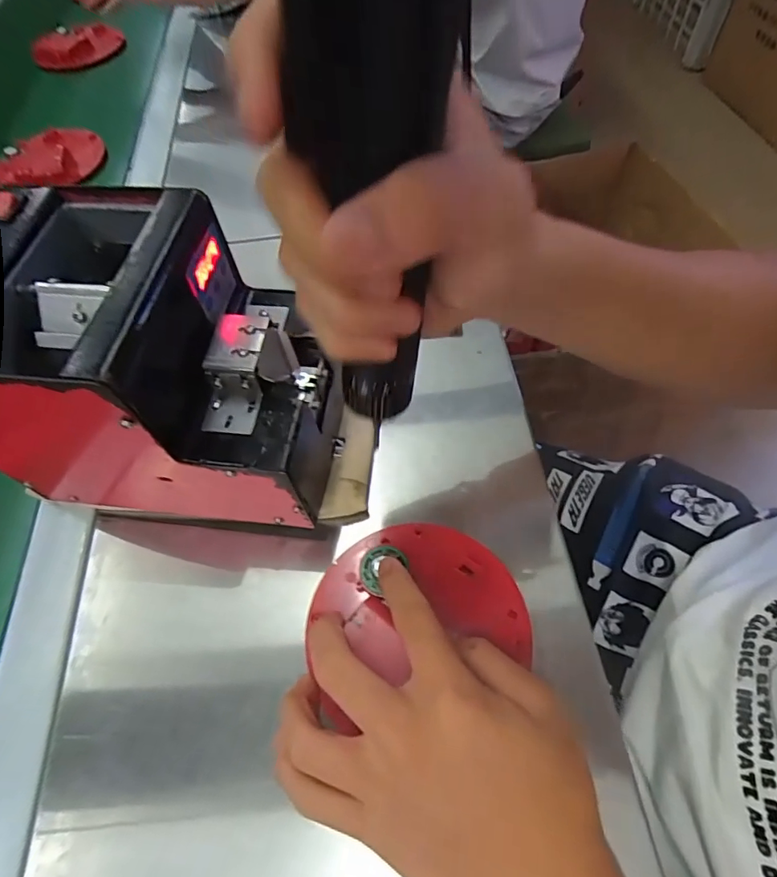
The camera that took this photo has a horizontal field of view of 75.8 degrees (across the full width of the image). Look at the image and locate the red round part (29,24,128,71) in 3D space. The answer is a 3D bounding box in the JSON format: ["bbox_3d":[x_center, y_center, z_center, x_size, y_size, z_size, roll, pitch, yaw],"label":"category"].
[{"bbox_3d":[-0.431,-0.546,0.692,0.117,0.023,0.080,-29,64,-13],"label":"red round part"}]

